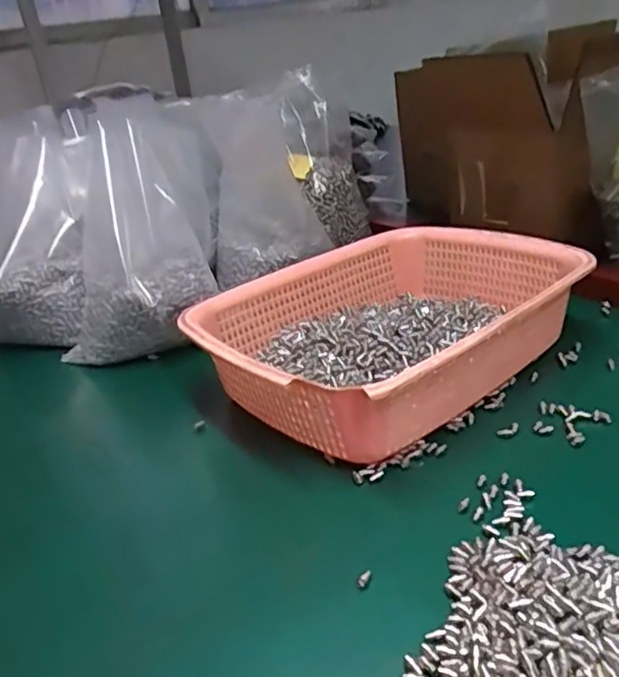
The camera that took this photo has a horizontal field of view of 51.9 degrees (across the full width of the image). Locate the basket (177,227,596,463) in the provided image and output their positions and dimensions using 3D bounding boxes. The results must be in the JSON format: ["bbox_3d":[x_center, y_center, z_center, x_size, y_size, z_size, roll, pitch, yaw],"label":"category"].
[{"bbox_3d":[0.062,-0.008,0.506,0.281,0.074,0.212,-26,32,-34],"label":"basket"}]

